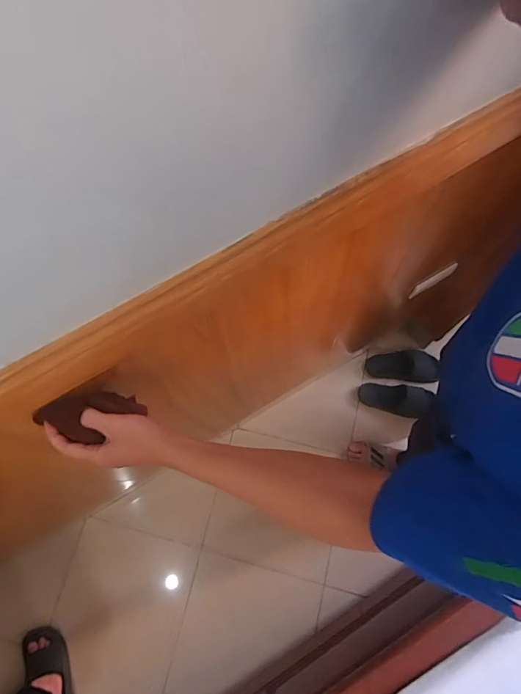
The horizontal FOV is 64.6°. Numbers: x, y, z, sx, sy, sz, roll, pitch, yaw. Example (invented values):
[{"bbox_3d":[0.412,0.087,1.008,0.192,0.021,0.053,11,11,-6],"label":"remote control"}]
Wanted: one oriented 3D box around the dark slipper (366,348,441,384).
[{"bbox_3d":[0.498,0.066,1.439,0.242,0.068,0.113,0,73,3],"label":"dark slipper"}]

